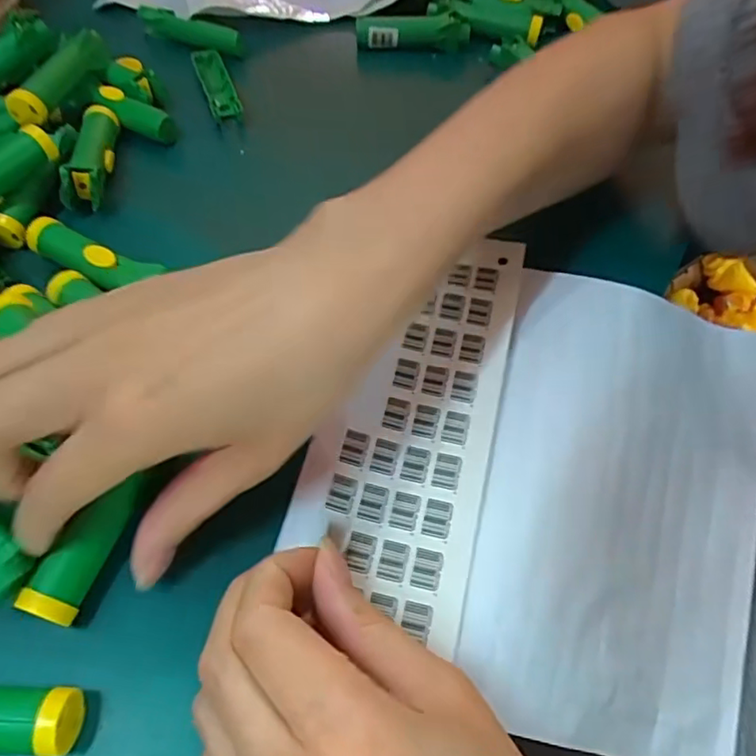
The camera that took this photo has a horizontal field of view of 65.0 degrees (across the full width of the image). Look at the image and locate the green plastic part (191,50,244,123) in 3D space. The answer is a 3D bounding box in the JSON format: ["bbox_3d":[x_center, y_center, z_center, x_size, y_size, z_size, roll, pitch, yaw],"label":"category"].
[{"bbox_3d":[-0.107,-0.195,0.389,0.019,0.007,0.072,-17,59,-12],"label":"green plastic part"}]

